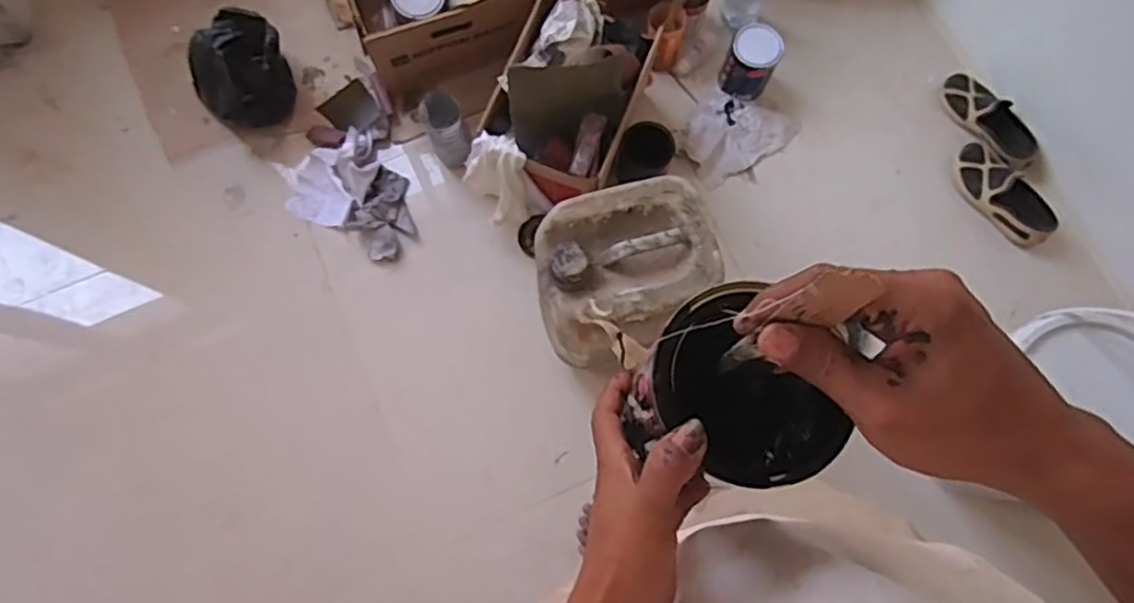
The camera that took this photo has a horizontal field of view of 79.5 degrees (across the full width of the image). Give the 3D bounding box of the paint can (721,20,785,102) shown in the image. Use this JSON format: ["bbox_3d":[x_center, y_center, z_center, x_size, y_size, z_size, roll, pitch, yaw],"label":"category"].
[{"bbox_3d":[0.390,-0.509,1.445,0.105,0.105,0.116,17,77,3],"label":"paint can"}]

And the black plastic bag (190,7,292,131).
[{"bbox_3d":[-0.679,-0.483,1.420,0.201,0.155,0.202,40,79,8],"label":"black plastic bag"}]

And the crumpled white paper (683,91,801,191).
[{"bbox_3d":[0.369,-0.374,1.491,0.248,0.037,0.179,-28,79,-8],"label":"crumpled white paper"}]

